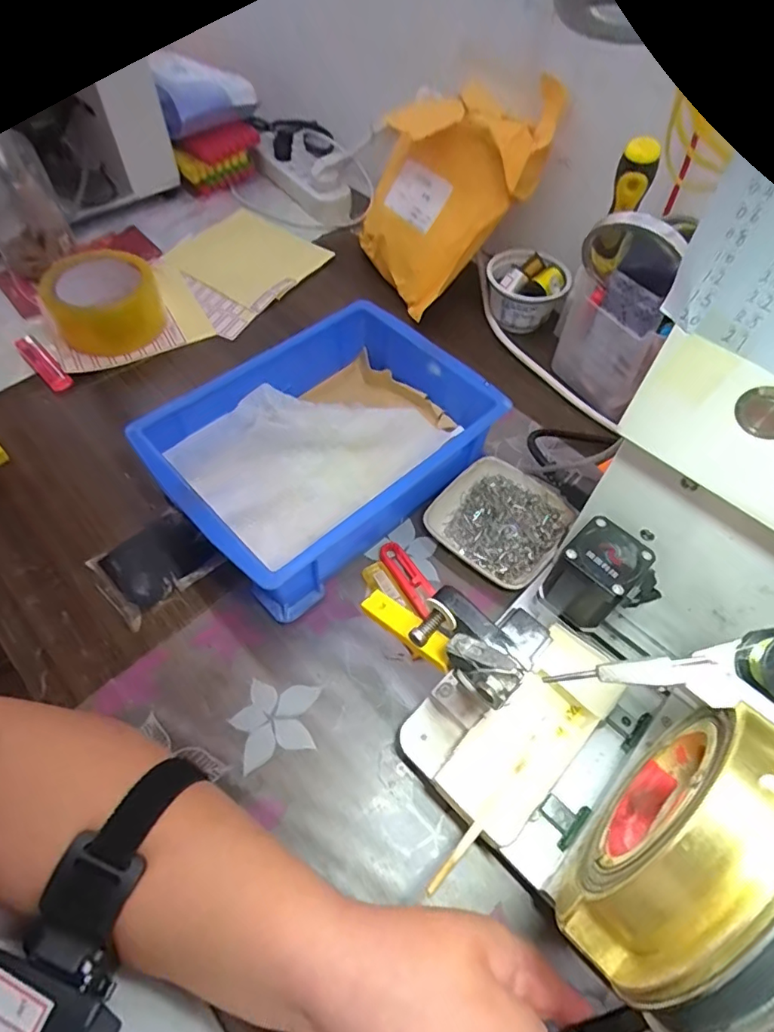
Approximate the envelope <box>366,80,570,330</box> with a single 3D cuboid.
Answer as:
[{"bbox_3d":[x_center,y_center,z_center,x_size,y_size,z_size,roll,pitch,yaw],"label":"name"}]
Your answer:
[{"bbox_3d":[0.054,-0.333,0.542,0.150,0.218,0.053,47,33,1],"label":"envelope"}]

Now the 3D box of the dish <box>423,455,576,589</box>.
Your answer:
[{"bbox_3d":[0.093,0.001,0.433,0.097,0.017,0.097,35,63,19],"label":"dish"}]

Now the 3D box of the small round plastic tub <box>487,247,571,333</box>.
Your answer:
[{"bbox_3d":[0.148,-0.237,0.574,0.067,0.061,0.071,1,57,-1],"label":"small round plastic tub"}]

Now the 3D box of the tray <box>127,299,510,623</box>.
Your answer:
[{"bbox_3d":[-0.047,-0.056,0.440,0.242,0.076,0.179,-38,65,-22],"label":"tray"}]

